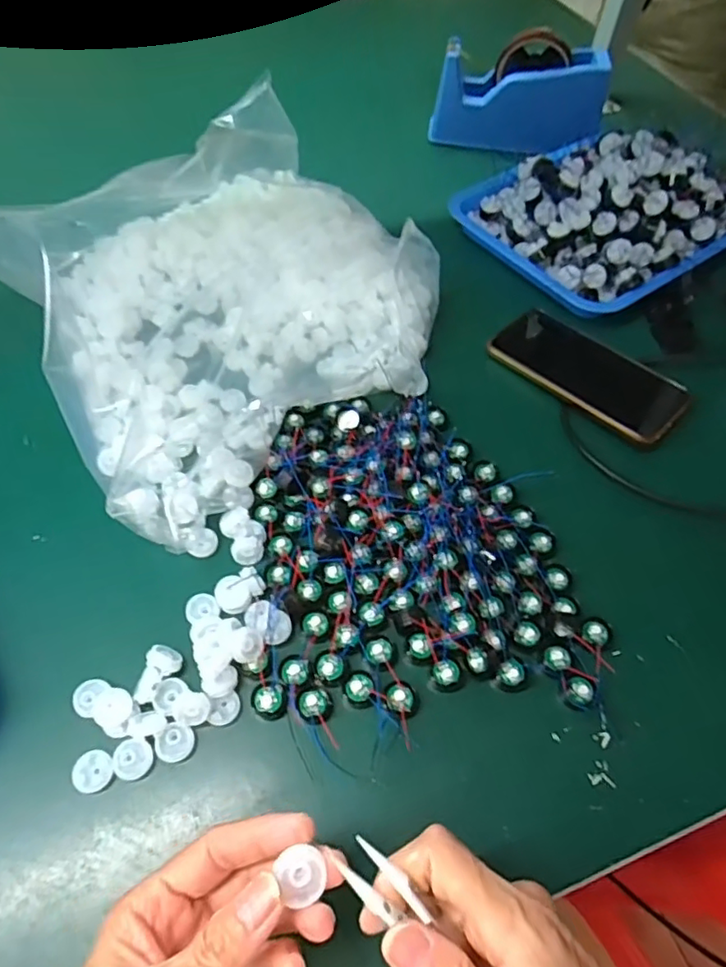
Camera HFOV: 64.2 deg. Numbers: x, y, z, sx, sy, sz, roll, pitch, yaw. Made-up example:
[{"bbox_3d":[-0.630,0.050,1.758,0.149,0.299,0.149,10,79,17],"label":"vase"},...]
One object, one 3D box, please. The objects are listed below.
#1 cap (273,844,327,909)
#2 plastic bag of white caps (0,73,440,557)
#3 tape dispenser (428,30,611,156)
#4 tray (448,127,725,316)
[{"bbox_3d":[-0.023,0.152,0.226,0.018,0.006,0.018,11,57,4],"label":"cap"},{"bbox_3d":[-0.124,-0.194,0.485,0.341,0.105,0.385,-34,65,-22],"label":"plastic bag of white caps"},{"bbox_3d":[0.185,-0.456,0.677,0.186,0.107,0.057,15,58,6],"label":"tape dispenser"},{"bbox_3d":[0.253,-0.285,0.574,0.264,0.071,0.208,-28,63,-20],"label":"tray"}]

